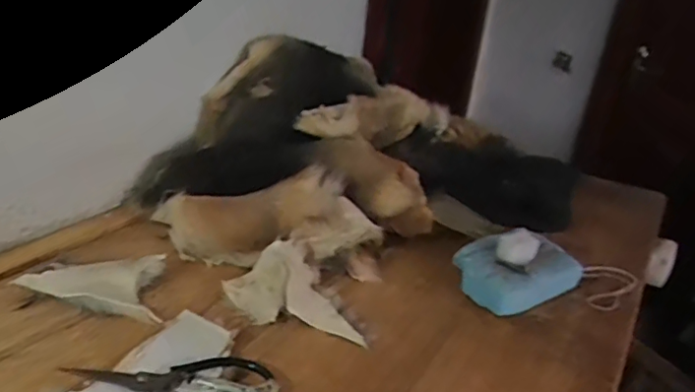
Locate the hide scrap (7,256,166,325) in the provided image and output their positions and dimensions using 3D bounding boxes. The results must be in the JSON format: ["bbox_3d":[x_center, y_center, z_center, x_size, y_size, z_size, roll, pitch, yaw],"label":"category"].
[{"bbox_3d":[-0.322,0.121,0.713,0.178,0.035,0.094,-2,26,-12],"label":"hide scrap"}]

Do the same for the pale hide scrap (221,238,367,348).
[{"bbox_3d":[-0.078,0.125,0.740,0.132,0.046,0.198,-8,28,-24],"label":"pale hide scrap"}]

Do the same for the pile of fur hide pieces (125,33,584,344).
[{"bbox_3d":[-0.019,-0.067,0.946,0.550,0.247,0.536,-17,32,-36],"label":"pile of fur hide pieces"}]

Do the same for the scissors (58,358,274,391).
[{"bbox_3d":[-0.185,0.195,0.599,0.207,0.009,0.096,8,26,9],"label":"scissors"}]

